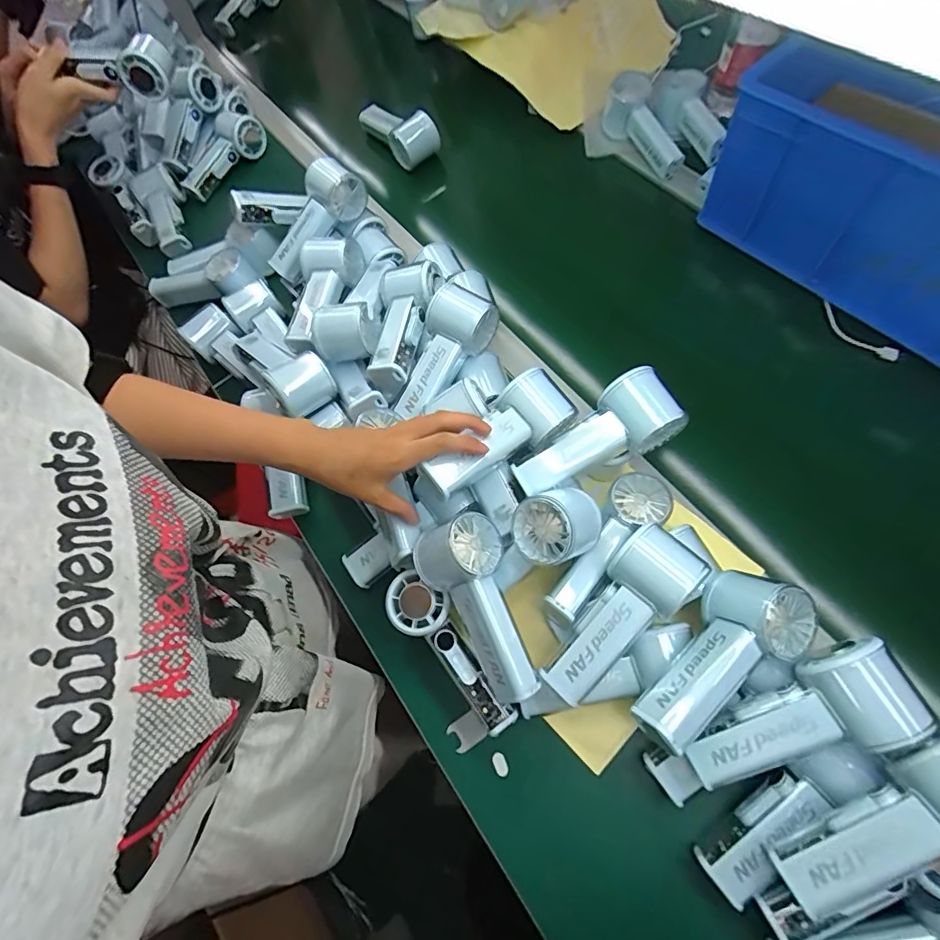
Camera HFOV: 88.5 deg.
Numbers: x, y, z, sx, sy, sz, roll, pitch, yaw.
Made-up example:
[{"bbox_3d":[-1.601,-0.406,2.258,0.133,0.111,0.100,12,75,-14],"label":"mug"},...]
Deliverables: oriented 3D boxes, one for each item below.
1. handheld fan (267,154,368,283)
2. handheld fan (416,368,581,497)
[{"bbox_3d":[-0.198,-0.309,0.605,0.071,0.045,0.150,37,93,19],"label":"handheld fan"},{"bbox_3d":[0.025,-0.027,0.435,0.143,0.049,0.060,-39,68,-13],"label":"handheld fan"}]

